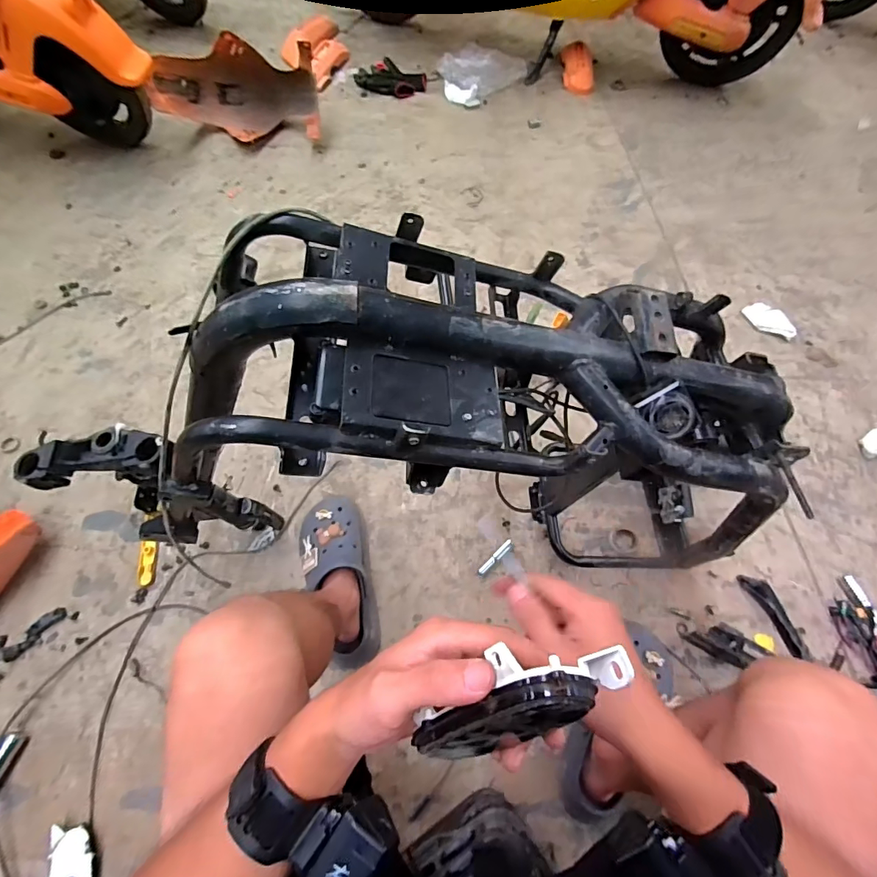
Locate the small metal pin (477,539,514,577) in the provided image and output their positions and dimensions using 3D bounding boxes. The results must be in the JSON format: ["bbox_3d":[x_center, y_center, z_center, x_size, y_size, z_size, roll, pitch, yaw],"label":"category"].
[{"bbox_3d":[0.100,0.209,0.794,0.083,0.019,0.015,-36,70,-17],"label":"small metal pin"}]

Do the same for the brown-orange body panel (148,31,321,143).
[{"bbox_3d":[-0.556,-0.966,1.264,0.436,0.189,0.199,-4,64,-4],"label":"brown-orange body panel"}]

